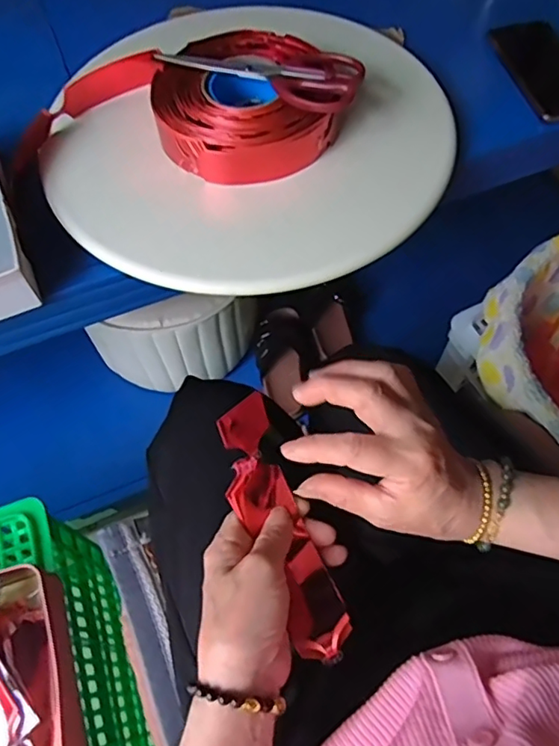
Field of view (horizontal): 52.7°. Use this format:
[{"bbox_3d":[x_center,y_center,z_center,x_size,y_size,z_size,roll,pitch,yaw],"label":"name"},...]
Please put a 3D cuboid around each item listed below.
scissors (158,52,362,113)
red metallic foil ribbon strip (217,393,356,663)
[{"bbox_3d":[-0.017,-0.297,0.543,0.201,0.014,0.073,24,65,14],"label":"scissors"},{"bbox_3d":[0.000,0.097,0.356,0.041,0.028,0.162,-23,85,-11],"label":"red metallic foil ribbon strip"}]

